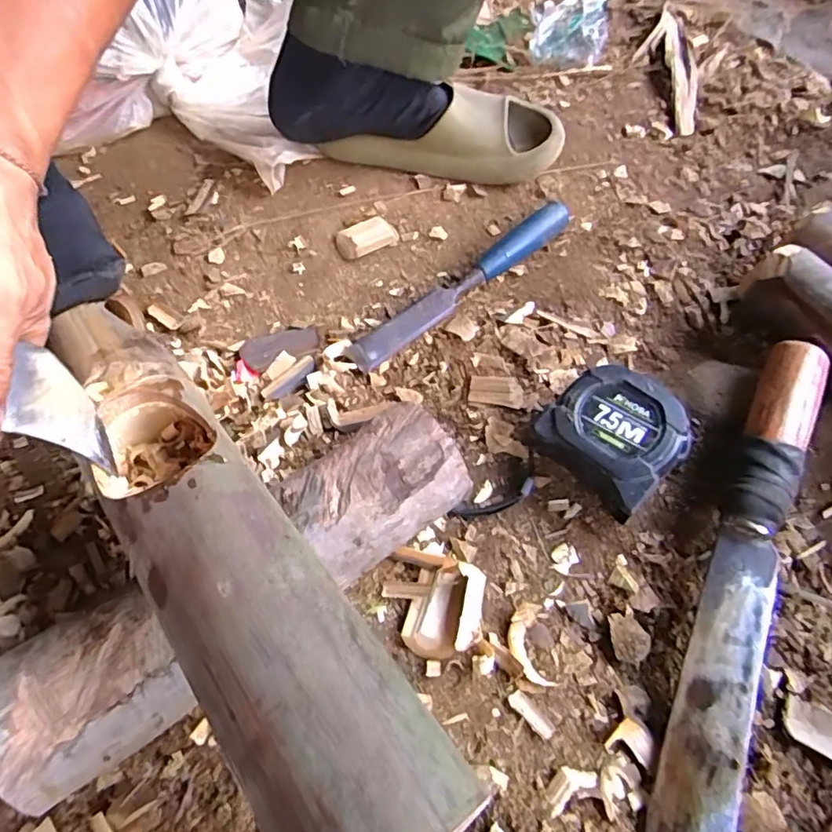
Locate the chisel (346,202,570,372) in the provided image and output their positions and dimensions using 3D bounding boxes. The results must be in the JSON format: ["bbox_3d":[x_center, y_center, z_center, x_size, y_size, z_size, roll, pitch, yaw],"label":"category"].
[{"bbox_3d":[0.039,-0.110,0.469,0.221,0.030,0.025,-36,66,-20],"label":"chisel"}]

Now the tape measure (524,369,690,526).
[{"bbox_3d":[0.129,0.014,0.383,0.076,0.050,0.083,-38,67,-21],"label":"tape measure"}]

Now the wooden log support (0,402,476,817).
[{"bbox_3d":[-0.091,0.091,0.324,0.270,0.061,0.070,-34,65,-20],"label":"wooden log support"}]

